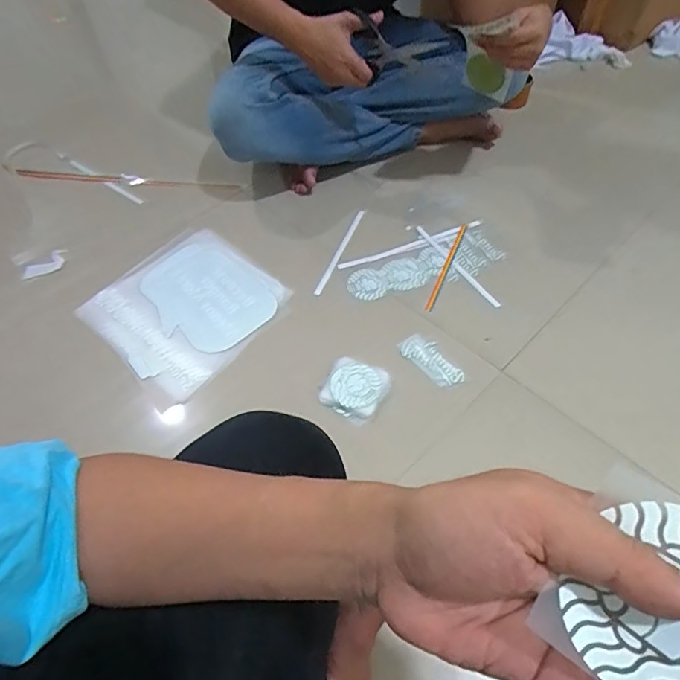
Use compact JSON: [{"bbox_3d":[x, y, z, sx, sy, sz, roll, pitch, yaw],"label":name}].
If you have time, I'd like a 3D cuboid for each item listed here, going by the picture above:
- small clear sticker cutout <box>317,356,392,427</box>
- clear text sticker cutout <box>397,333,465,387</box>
[{"bbox_3d":[0.021,0.070,0.705,0.084,0.012,0.091,18,57,14],"label":"small clear sticker cutout"},{"bbox_3d":[0.134,0.030,0.733,0.045,0.004,0.102,-36,61,-22],"label":"clear text sticker cutout"}]

